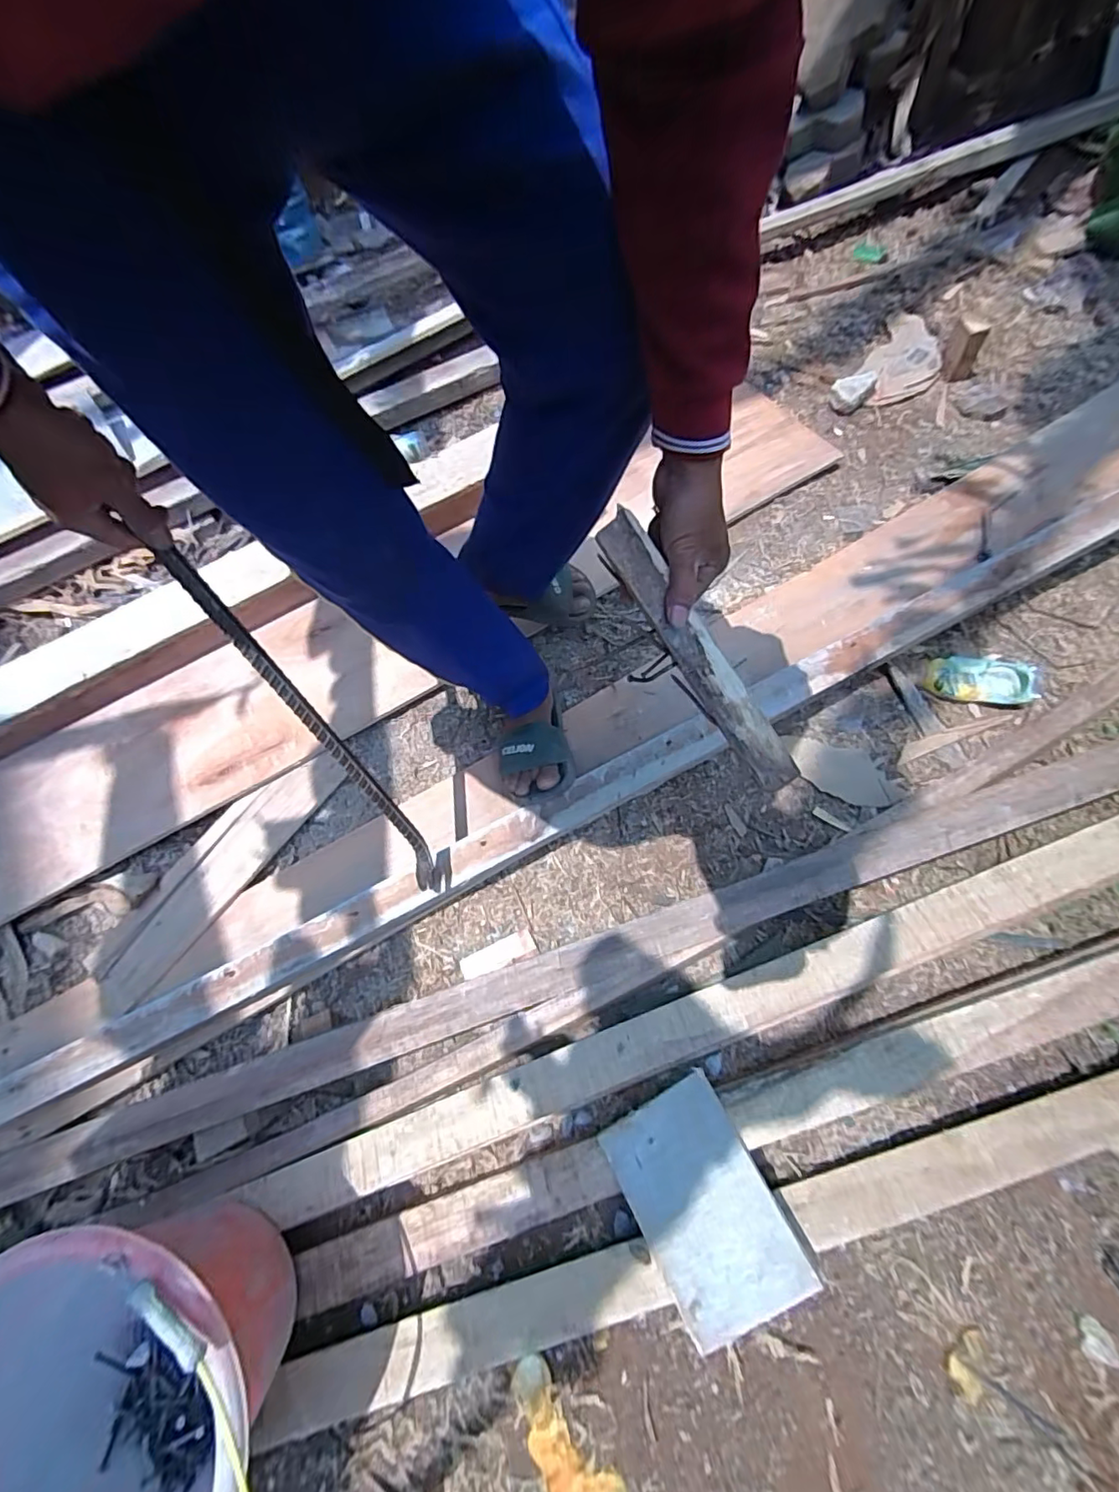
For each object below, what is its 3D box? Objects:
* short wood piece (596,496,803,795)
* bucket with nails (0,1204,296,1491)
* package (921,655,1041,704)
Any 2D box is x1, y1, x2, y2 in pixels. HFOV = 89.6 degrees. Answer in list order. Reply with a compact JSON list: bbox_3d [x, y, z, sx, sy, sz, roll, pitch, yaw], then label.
[{"bbox_3d":[0.123,-0.078,0.503,0.036,0.019,0.278,-38,98,-10],"label":"short wood piece"},{"bbox_3d":[-0.379,0.564,0.498,0.273,0.201,0.279,-3,68,8],"label":"bucket with nails"},{"bbox_3d":[0.661,-0.110,0.891,0.159,0.042,0.082,4,69,11],"label":"package"}]

